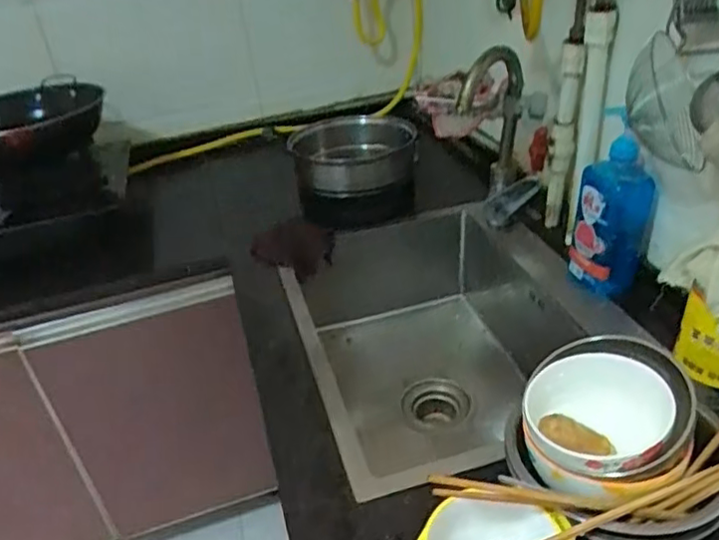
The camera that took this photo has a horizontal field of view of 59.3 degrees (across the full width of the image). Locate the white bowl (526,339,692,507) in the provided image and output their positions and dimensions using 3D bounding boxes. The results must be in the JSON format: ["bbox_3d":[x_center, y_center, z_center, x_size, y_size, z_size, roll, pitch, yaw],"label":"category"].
[{"bbox_3d":[0.231,0.135,0.597,0.139,0.078,0.144,-6,31,4],"label":"white bowl"}]

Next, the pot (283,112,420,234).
[{"bbox_3d":[-0.009,-0.194,1.214,0.226,0.150,0.190,-10,31,-3],"label":"pot"}]

